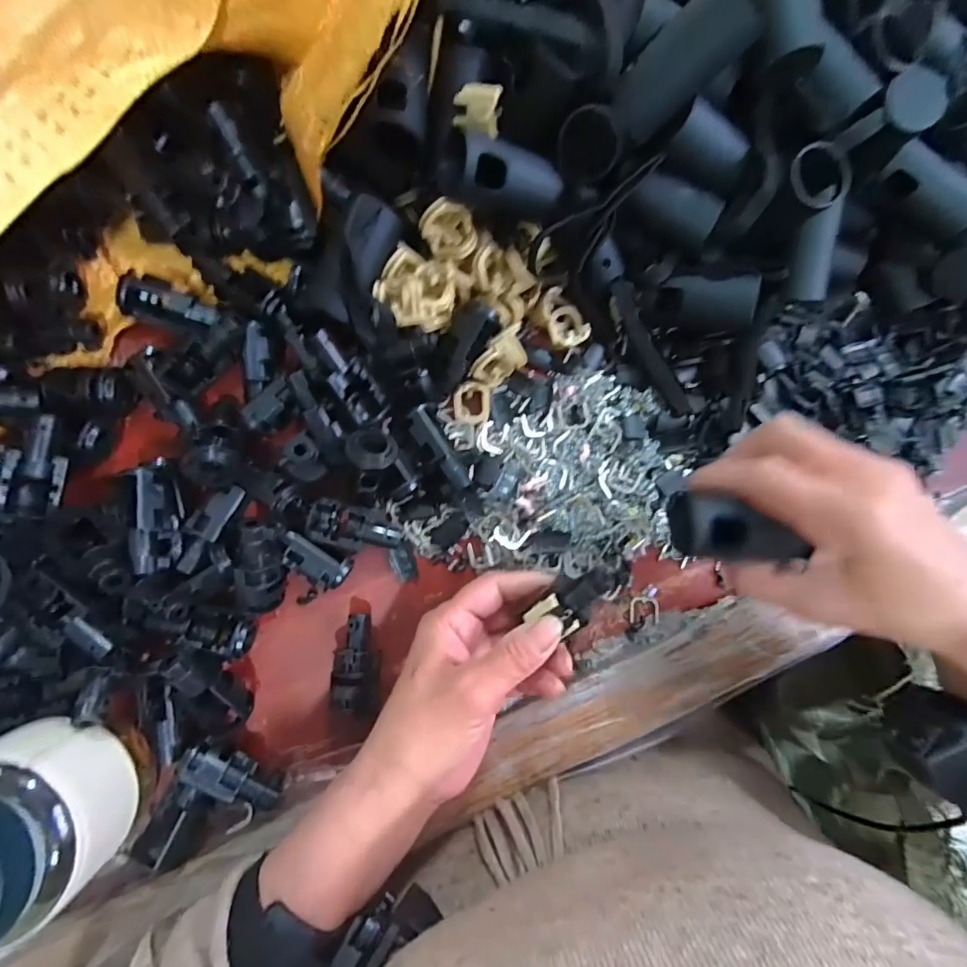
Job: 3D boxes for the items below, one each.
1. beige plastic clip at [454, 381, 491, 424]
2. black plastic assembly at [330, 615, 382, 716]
[{"bbox_3d":[-0.007,-0.050,0.296,0.025,0.008,0.025,-6,122,-9],"label":"beige plastic clip"},{"bbox_3d":[-0.072,0.102,0.275,0.026,0.024,0.052,1,87,-6],"label":"black plastic assembly"}]

